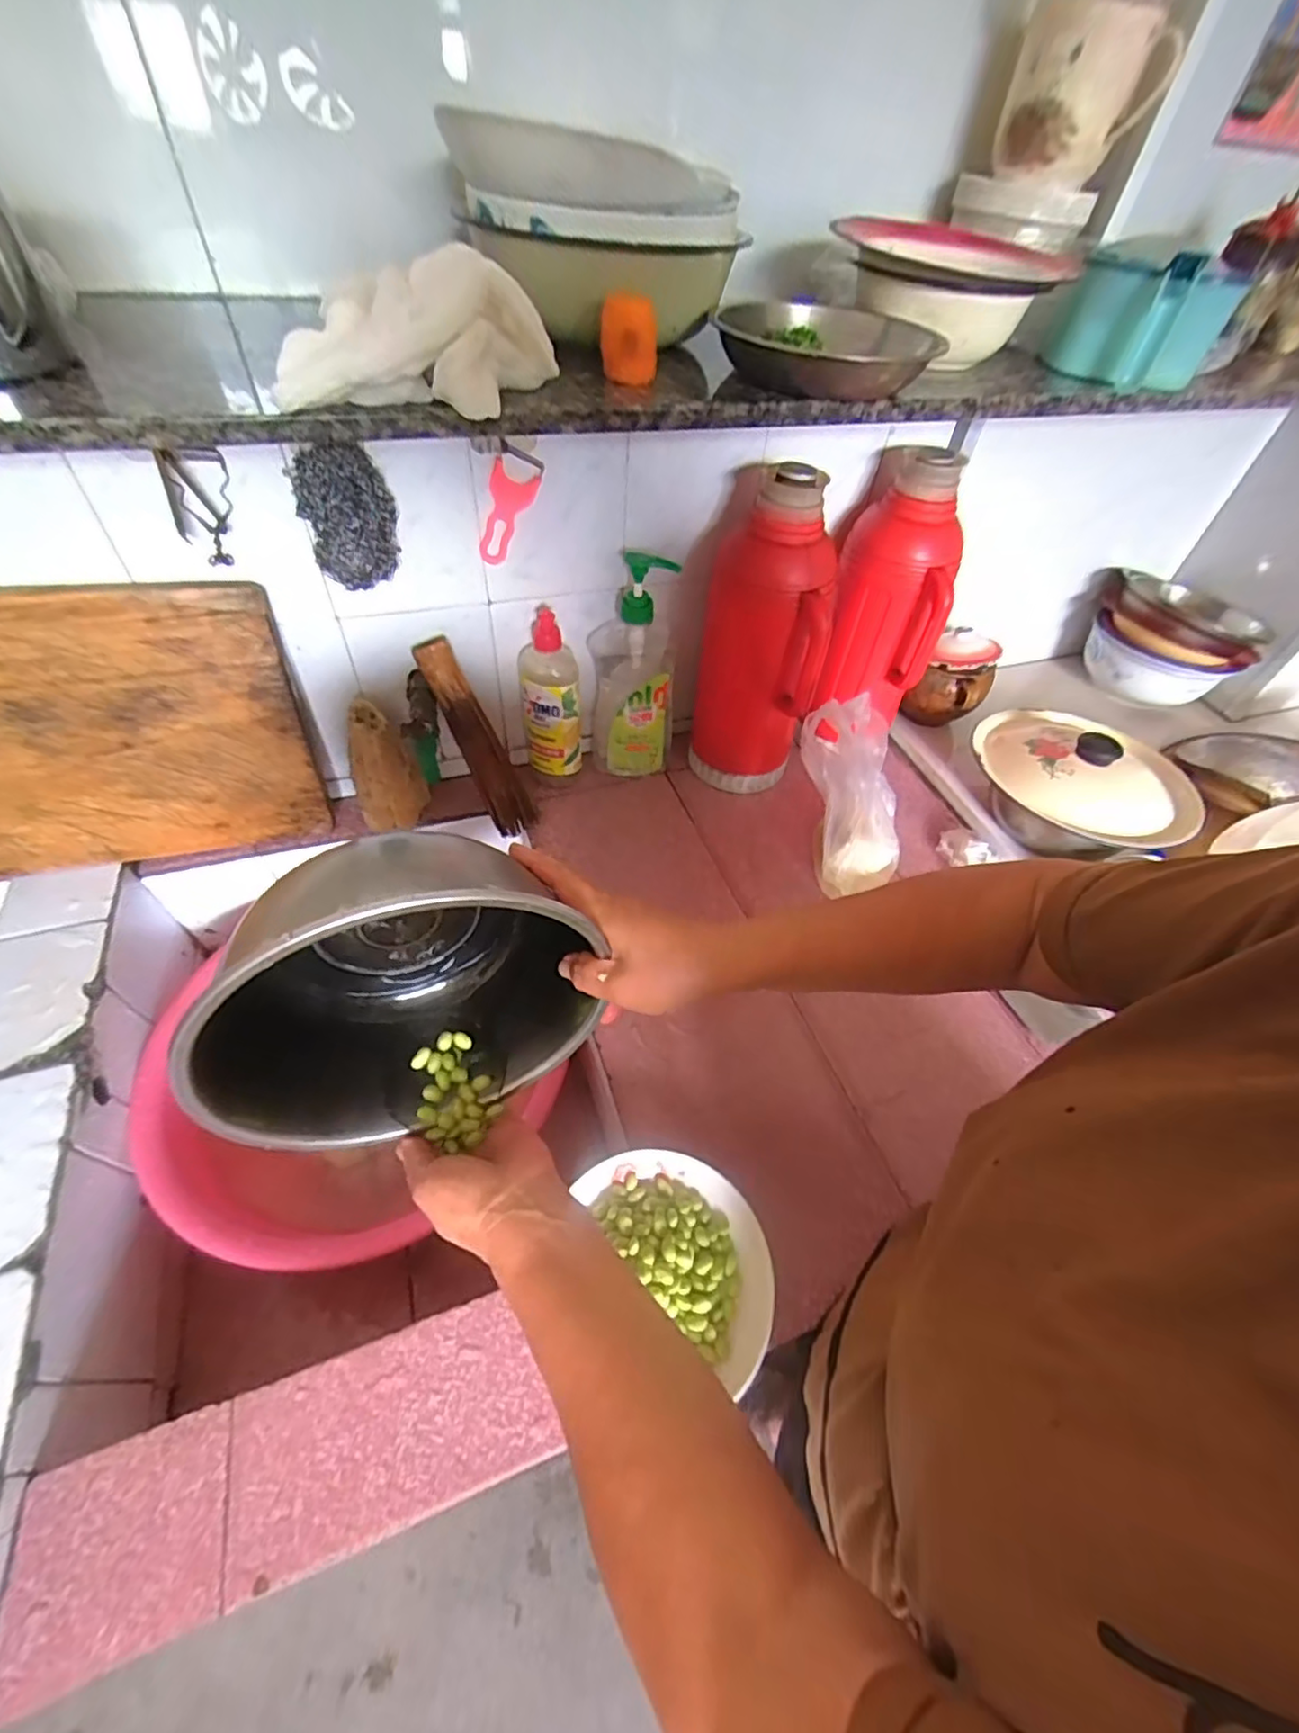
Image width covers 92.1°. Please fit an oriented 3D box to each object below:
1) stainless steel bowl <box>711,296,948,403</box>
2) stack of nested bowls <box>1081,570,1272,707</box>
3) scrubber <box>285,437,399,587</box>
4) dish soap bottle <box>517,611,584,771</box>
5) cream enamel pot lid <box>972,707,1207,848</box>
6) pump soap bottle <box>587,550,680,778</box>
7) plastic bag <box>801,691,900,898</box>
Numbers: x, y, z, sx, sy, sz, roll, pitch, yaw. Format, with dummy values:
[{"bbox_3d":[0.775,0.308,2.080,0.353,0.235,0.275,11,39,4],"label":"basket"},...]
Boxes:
[{"bbox_3d":[0.129,-0.376,0.457,0.155,0.036,0.151,9,47,4],"label":"stainless steel bowl"},{"bbox_3d":[0.770,-0.339,0.939,0.205,0.135,0.212,29,54,18],"label":"stack of nested bowls"},{"bbox_3d":[-0.261,-0.303,0.547,0.079,0.109,0.049,-14,53,-17],"label":"scrubber"},{"bbox_3d":[-0.118,-0.195,0.752,0.072,0.210,0.065,0,51,-5],"label":"dish soap bottle"},{"bbox_3d":[0.523,-0.123,0.746,0.222,0.064,0.241,3,50,-3],"label":"cream enamel pot lid"},{"bbox_3d":[-0.018,-0.231,0.752,0.099,0.270,0.083,-13,53,-14],"label":"pump soap bottle"},{"bbox_3d":[0.228,-0.080,0.706,0.103,0.230,0.065,-36,33,-31],"label":"plastic bag"}]

